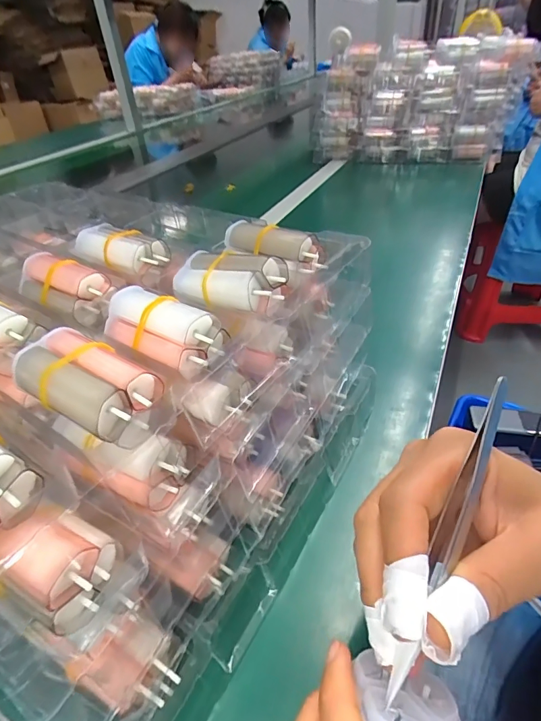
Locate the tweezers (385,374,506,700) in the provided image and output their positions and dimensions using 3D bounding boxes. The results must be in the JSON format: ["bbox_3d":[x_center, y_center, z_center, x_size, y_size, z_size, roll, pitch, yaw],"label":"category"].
[{"bbox_3d":[0.069,0.061,0.155,0.007,0.008,0.124,20,71,28],"label":"tweezers"}]

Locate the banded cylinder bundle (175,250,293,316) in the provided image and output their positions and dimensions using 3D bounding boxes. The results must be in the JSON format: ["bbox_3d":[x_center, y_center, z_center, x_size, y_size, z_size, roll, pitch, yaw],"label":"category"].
[{"bbox_3d":[-0.026,-0.047,0.233,0.069,0.023,0.029,21,46,29],"label":"banded cylinder bundle"}]

